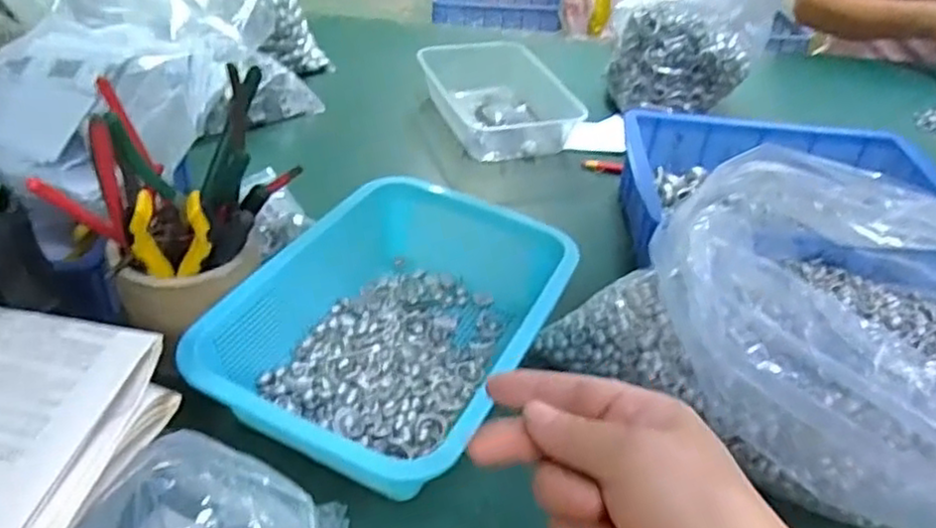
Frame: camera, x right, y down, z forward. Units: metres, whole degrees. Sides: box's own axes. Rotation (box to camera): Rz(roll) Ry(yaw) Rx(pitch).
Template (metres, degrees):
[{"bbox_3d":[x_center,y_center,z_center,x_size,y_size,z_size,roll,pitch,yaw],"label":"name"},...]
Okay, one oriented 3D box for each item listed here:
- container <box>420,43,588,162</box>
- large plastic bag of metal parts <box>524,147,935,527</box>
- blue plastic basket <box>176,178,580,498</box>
[{"bbox_3d":[0.040,-0.202,0.831,0.155,0.058,0.178,-9,41,-16],"label":"container"},{"bbox_3d":[0.258,0.041,0.460,0.344,0.162,0.226,32,46,30],"label":"large plastic bag of metal parts"},{"bbox_3d":[-0.048,0.044,0.507,0.193,0.074,0.269,20,41,19],"label":"blue plastic basket"}]

